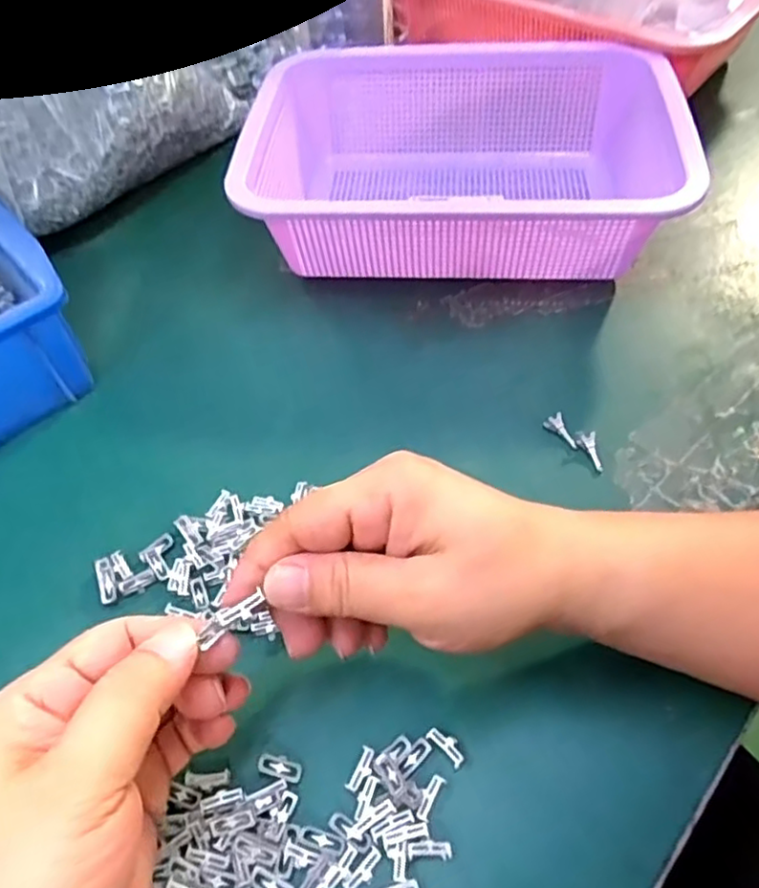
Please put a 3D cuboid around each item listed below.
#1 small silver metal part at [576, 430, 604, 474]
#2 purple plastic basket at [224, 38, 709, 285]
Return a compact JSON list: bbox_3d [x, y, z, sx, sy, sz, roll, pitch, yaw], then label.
[{"bbox_3d":[0.108,0.004,0.329,0.008,0.005,0.020,-18,74,-10],"label":"small silver metal part"},{"bbox_3d":[0.051,-0.187,0.425,0.256,0.076,0.183,4,53,5],"label":"purple plastic basket"}]

